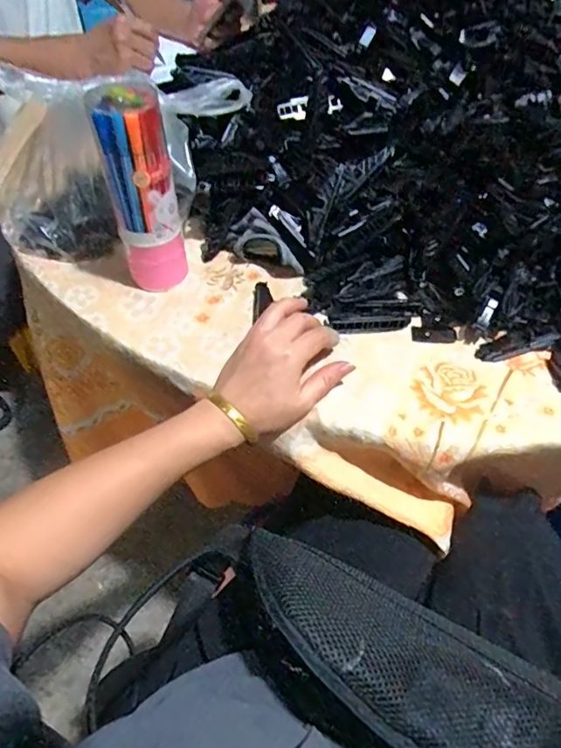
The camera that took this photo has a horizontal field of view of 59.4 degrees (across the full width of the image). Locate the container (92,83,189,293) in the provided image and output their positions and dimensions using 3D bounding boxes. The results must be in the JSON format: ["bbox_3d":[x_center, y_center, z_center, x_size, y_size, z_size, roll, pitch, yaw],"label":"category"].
[{"bbox_3d":[-0.124,-0.159,0.449,0.056,0.170,0.056,-14,53,-10],"label":"container"}]

